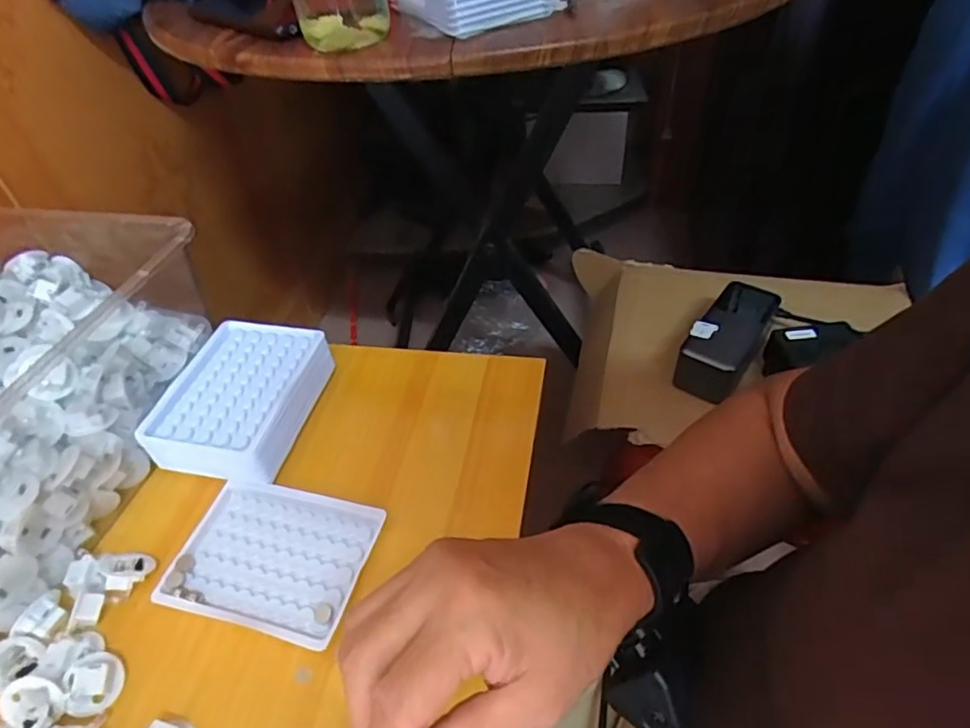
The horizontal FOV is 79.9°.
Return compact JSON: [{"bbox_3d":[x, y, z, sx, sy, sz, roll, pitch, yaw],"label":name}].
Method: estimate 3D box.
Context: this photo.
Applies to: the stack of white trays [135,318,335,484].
[{"bbox_3d":[-0.194,0.024,0.465,0.108,0.031,0.128,5,46,10],"label":"stack of white trays"}]

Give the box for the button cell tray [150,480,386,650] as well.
[{"bbox_3d":[-0.145,0.129,0.393,0.131,0.009,0.096,9,46,14],"label":"button cell tray"}]

